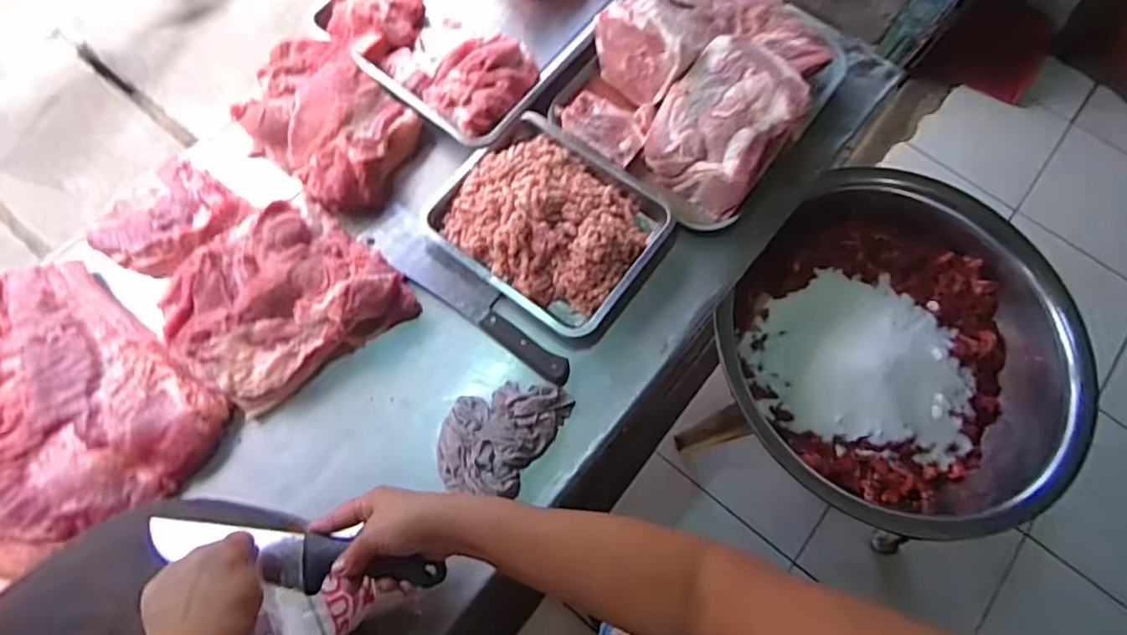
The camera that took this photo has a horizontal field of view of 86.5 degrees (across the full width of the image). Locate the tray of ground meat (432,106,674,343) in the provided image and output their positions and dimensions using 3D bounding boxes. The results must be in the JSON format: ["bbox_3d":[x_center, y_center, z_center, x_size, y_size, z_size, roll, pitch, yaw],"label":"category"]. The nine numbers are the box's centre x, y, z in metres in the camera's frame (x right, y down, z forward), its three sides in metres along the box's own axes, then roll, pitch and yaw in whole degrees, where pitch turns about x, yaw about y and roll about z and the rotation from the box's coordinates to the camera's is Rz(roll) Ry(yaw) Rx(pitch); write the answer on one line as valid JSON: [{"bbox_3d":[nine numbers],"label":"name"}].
[{"bbox_3d":[-0.019,-0.149,0.861,0.311,0.062,0.259,34,73,9],"label":"tray of ground meat"}]

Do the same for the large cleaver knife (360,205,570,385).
[{"bbox_3d":[-0.142,-0.035,0.850,0.371,0.020,0.076,42,74,11],"label":"large cleaver knife"}]

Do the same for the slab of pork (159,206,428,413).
[{"bbox_3d":[-0.384,-0.026,0.816,0.293,0.071,0.229,-36,76,-13],"label":"slab of pork"}]

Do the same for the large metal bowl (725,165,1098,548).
[{"bbox_3d":[0.555,0.074,1.005,0.565,0.177,0.562,1,71,-2],"label":"large metal bowl"}]

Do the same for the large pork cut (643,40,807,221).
[{"bbox_3d":[0.229,-0.277,0.865,0.181,0.131,0.189,37,74,10],"label":"large pork cut"}]

